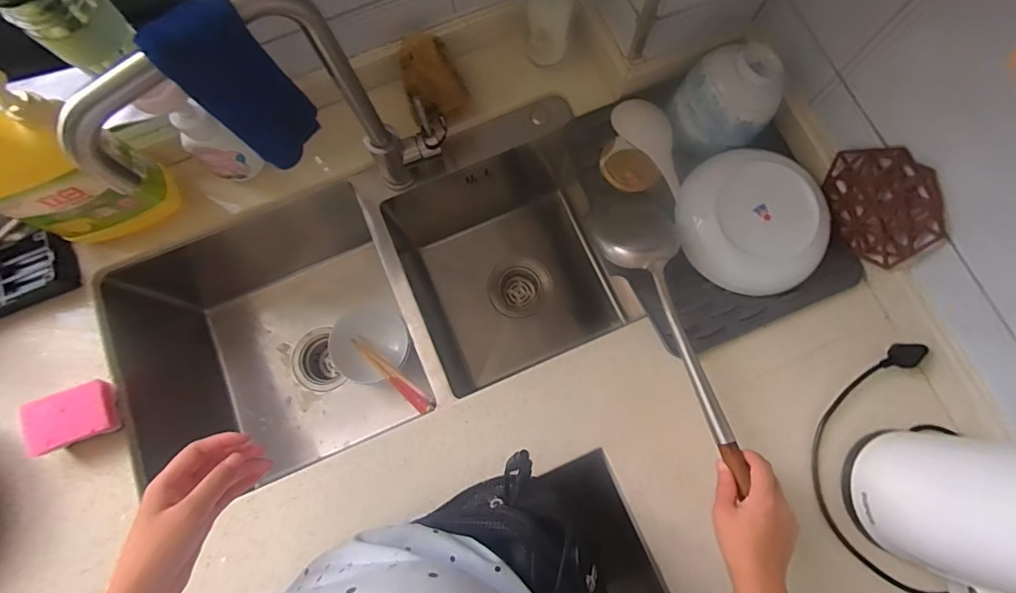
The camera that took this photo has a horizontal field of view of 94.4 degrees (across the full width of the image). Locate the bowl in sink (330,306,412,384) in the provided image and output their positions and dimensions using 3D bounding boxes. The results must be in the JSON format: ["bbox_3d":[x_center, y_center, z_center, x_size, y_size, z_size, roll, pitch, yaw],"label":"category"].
[{"bbox_3d":[-0.221,0.080,0.768,0.119,0.051,0.118,2,78,2],"label":"bowl in sink"}]

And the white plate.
[{"bbox_3d":[0.311,-0.090,0.596,0.194,0.039,0.167,36,105,4],"label":"white plate"}]

